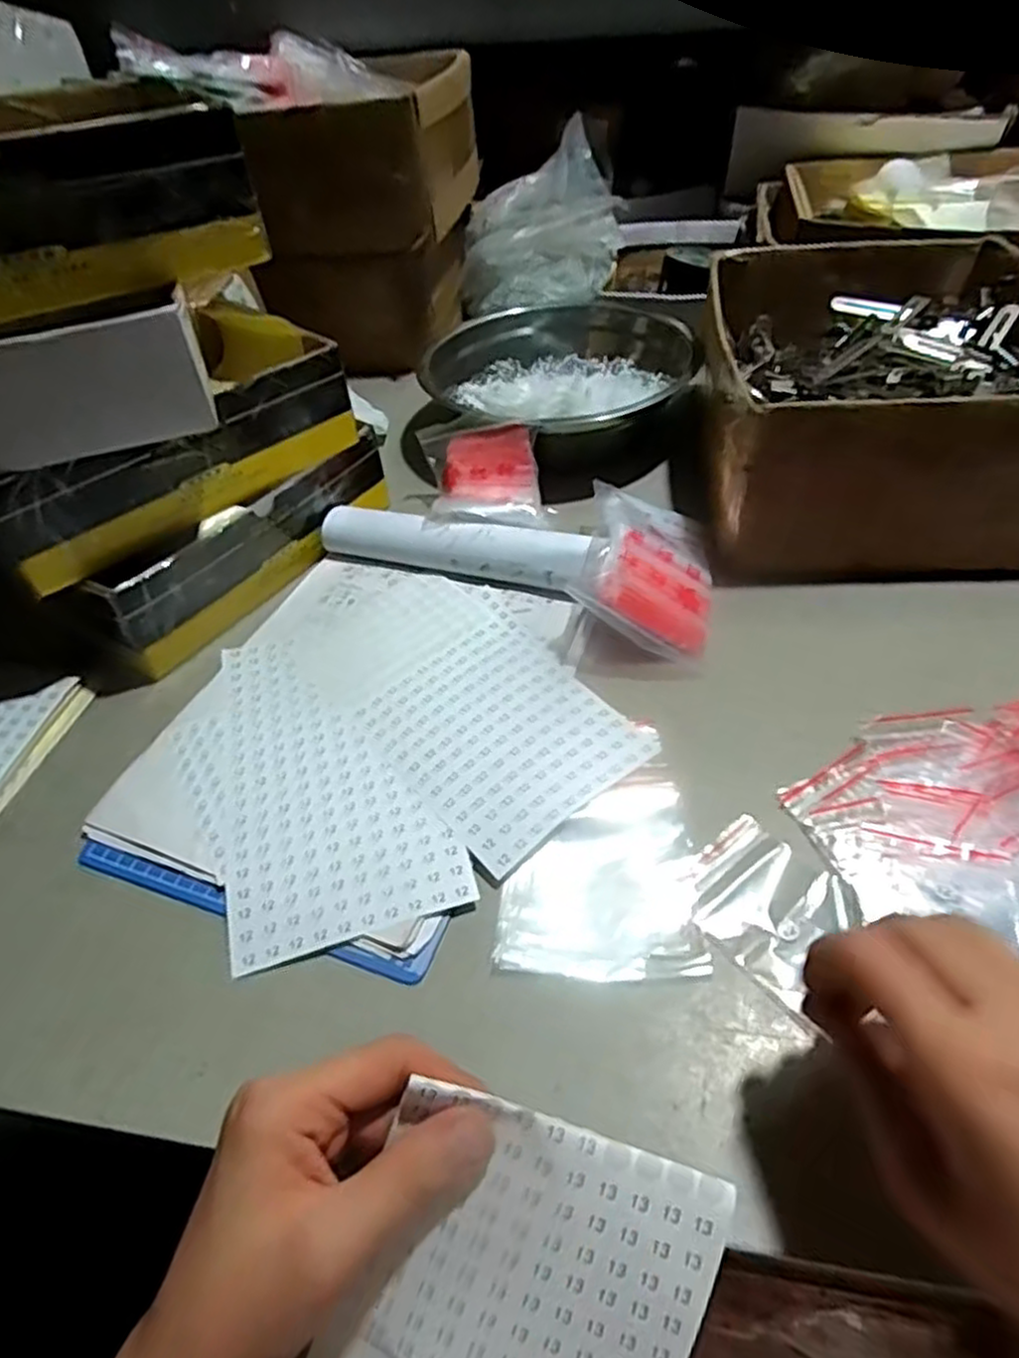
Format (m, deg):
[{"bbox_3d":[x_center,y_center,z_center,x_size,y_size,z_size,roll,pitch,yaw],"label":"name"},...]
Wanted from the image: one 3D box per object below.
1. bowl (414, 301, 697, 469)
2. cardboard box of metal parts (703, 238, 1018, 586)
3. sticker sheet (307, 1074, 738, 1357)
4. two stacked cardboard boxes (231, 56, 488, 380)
[{"bbox_3d":[0.039,-0.277,0.684,0.205,0.077,0.205,-3,48,3],"label":"bowl"},{"bbox_3d":[0.292,-0.231,0.593,0.260,0.123,0.321,1,48,6],"label":"cardboard box of metal parts"},{"bbox_3d":[0.004,0.224,0.268,0.120,0.010,0.129,21,91,5],"label":"sticker sheet"},{"bbox_3d":[-0.142,-0.488,0.793,0.184,0.223,0.204,4,48,9],"label":"two stacked cardboard boxes"}]

